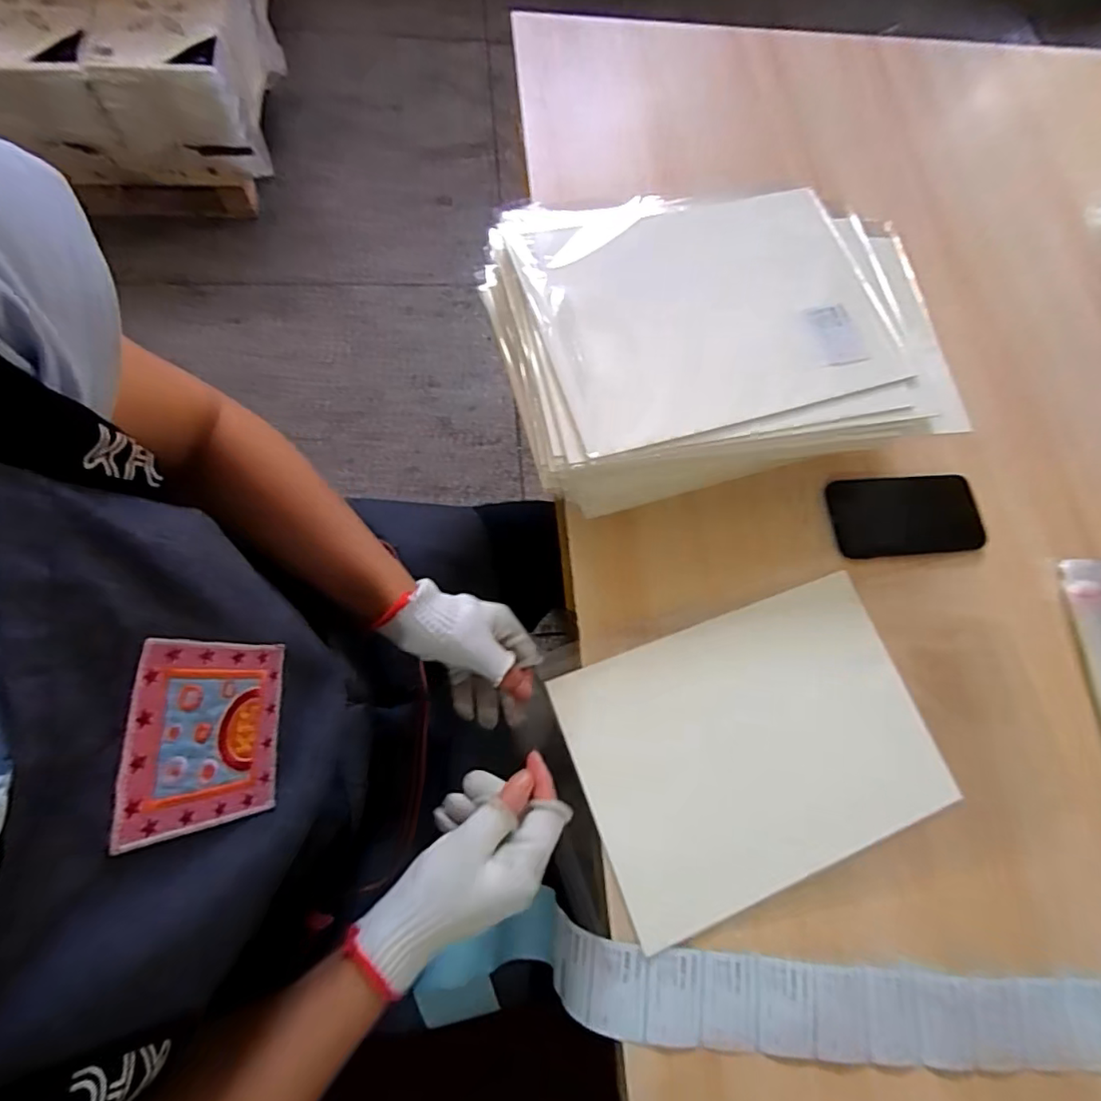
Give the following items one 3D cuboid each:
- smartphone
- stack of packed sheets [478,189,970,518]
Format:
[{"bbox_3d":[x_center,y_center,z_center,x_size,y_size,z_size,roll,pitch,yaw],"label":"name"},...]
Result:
[{"bbox_3d":[0.341,-0.034,0.538,0.149,0.010,0.075,-4,73,-3],"label":"smartphone"},{"bbox_3d":[0.142,-0.183,0.508,0.366,0.101,0.242,-9,74,-8],"label":"stack of packed sheets"}]

